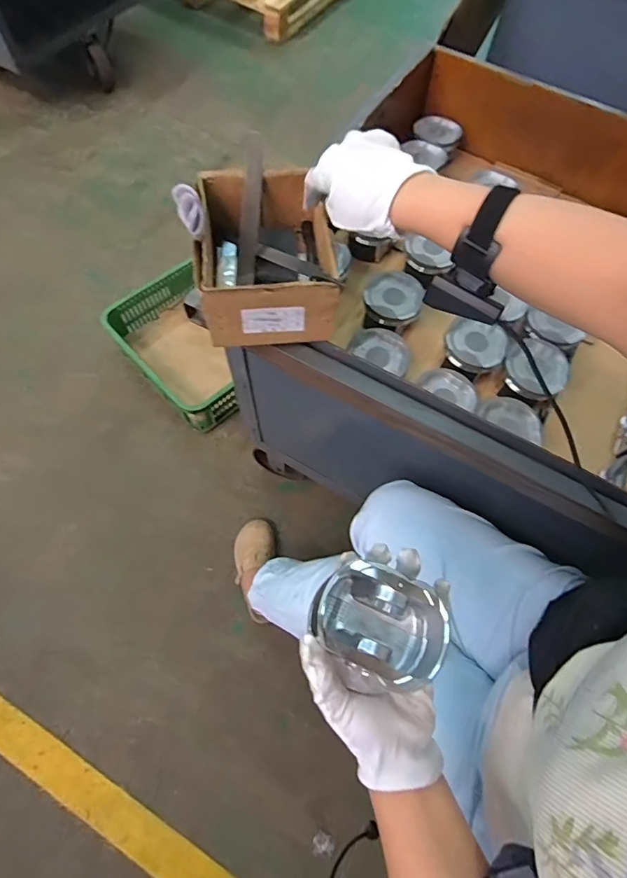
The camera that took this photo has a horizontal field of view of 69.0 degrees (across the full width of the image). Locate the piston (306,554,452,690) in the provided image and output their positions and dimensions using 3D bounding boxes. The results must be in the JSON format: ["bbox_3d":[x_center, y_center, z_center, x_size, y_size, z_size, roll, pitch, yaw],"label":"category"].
[{"bbox_3d":[0.050,0.137,0.336,0.099,0.047,0.069,27,67,9],"label":"piston"}]

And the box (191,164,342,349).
[{"bbox_3d":[-0.054,-0.216,0.539,0.140,0.083,0.190,-4,66,-4],"label":"box"}]

